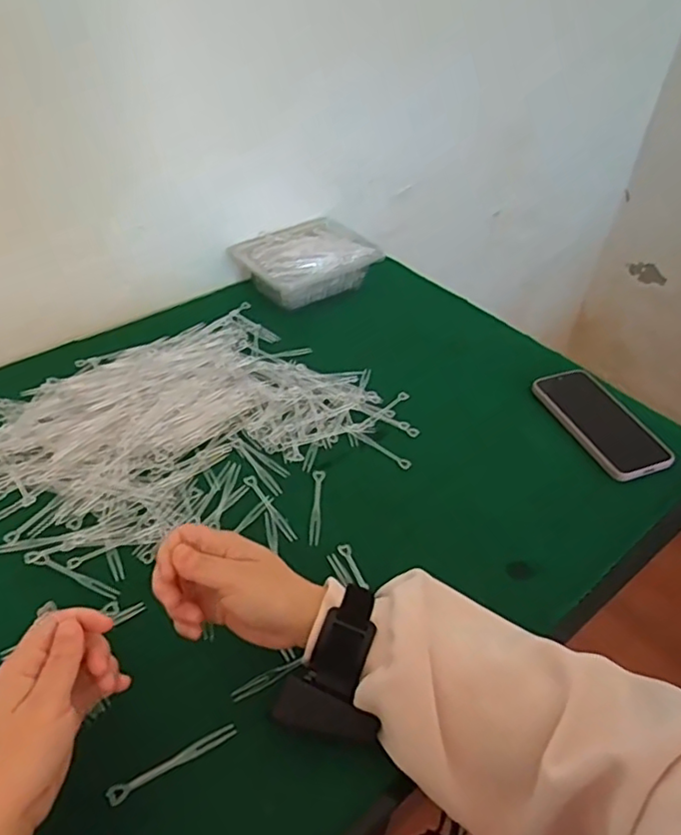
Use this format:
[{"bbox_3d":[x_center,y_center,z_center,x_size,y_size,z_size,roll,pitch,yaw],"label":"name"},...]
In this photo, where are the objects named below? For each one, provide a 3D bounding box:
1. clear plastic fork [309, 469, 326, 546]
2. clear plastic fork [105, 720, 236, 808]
[{"bbox_3d":[-0.023,0.082,0.586,0.011,0.006,0.087,4,42,1],"label":"clear plastic fork"},{"bbox_3d":[-0.113,0.234,0.418,0.088,0.007,0.011,-20,47,-24],"label":"clear plastic fork"}]

